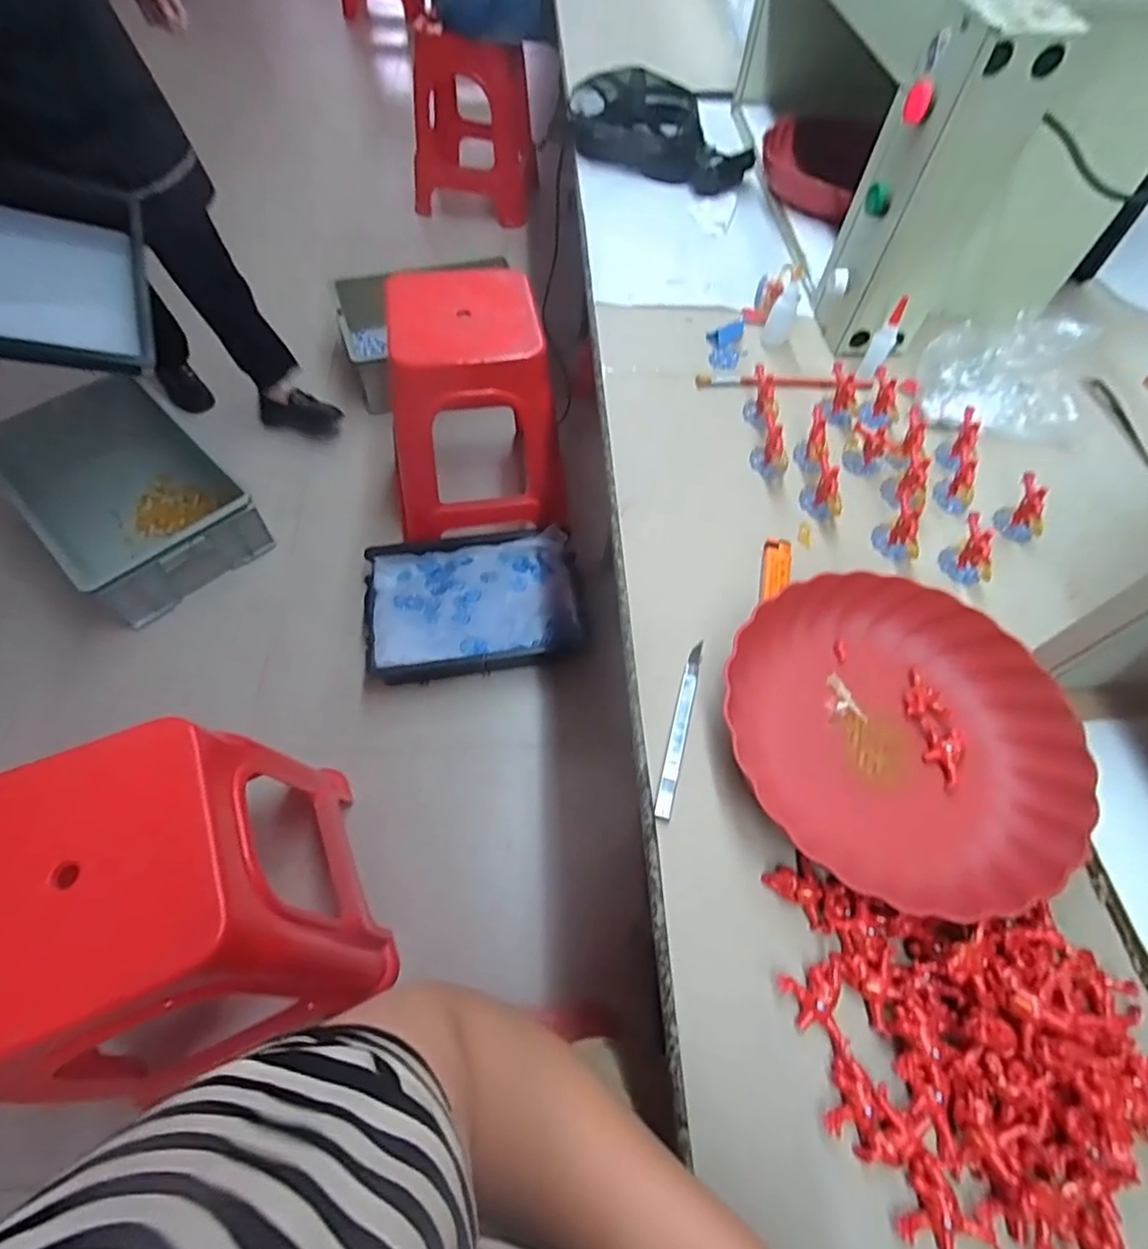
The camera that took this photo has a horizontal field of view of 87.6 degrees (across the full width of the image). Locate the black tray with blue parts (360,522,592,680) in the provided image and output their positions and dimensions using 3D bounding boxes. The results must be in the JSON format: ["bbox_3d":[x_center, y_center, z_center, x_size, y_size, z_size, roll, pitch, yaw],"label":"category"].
[{"bbox_3d":[-0.216,-0.041,1.293,0.444,0.104,0.318,-6,59,-7],"label":"black tray with blue parts"}]

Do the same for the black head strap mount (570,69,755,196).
[{"bbox_3d":[0.132,-0.767,0.912,0.308,0.075,0.181,26,61,12],"label":"black head strap mount"}]

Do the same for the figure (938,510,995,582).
[{"bbox_3d":[0.350,-0.063,0.523,0.029,0.049,0.047,-31,65,-20],"label":"figure"}]

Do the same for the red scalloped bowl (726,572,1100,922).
[{"bbox_3d":[0.232,0.074,0.435,0.228,0.047,0.241,-38,68,-22],"label":"red scalloped bowl"}]

